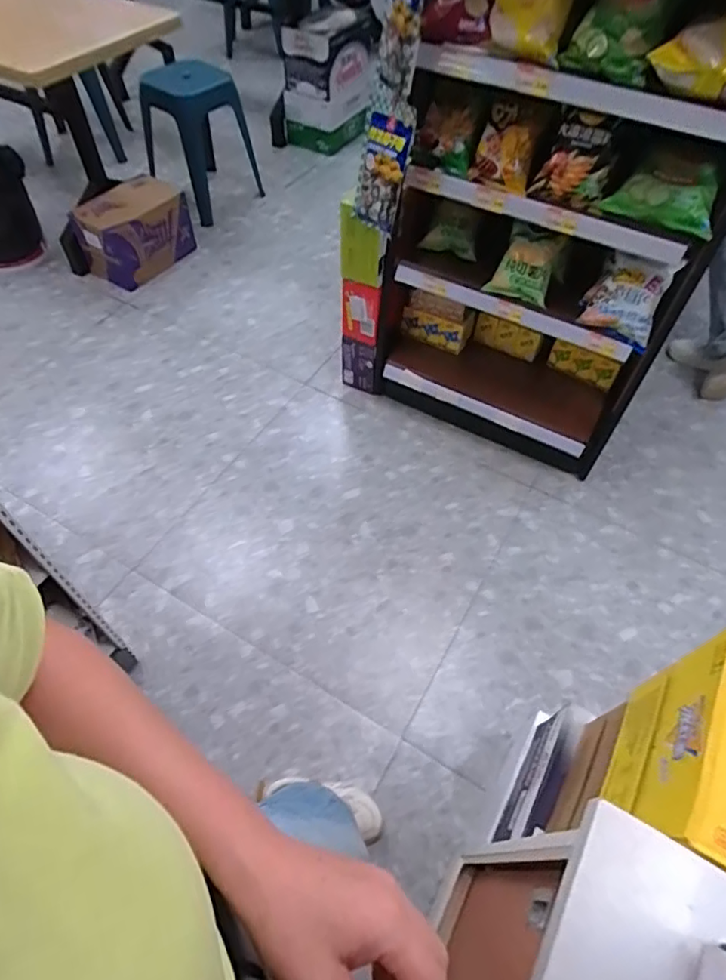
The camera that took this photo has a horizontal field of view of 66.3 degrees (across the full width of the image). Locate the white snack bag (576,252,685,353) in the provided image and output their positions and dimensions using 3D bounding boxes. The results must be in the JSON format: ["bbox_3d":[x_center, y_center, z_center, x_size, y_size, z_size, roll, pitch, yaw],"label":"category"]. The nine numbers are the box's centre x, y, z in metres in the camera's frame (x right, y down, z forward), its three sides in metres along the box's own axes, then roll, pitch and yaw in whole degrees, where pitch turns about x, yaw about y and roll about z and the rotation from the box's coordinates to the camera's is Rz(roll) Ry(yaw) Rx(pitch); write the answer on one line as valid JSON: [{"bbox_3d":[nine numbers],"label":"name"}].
[{"bbox_3d":[0.616,-0.447,1.301,0.173,0.165,0.130,28,57,15],"label":"white snack bag"}]

